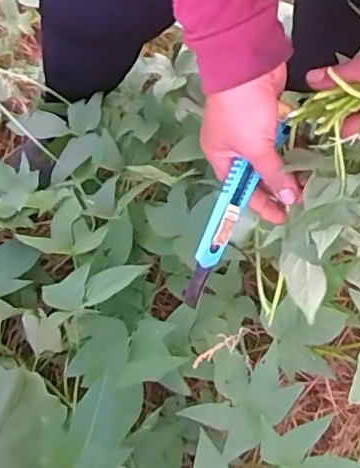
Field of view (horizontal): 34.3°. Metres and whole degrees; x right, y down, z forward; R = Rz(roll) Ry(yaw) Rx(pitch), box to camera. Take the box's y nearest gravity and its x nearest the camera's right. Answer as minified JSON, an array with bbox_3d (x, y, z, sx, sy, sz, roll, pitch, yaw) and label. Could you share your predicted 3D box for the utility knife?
[{"bbox_3d":[0.041,-0.015,0.485,0.026,0.022,0.167,26,98,6],"label":"utility knife"}]

